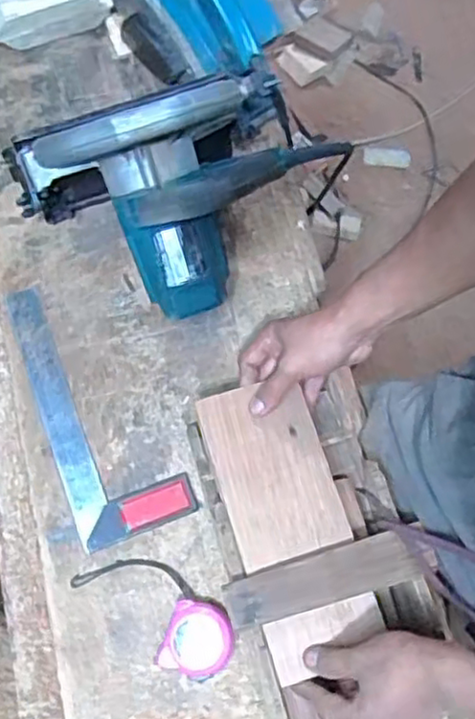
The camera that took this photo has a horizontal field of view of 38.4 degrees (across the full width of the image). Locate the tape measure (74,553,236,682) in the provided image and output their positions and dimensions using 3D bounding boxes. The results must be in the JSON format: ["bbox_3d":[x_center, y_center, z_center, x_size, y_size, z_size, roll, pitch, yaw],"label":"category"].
[{"bbox_3d":[-0.080,0.245,0.670,0.165,0.027,0.074,36,74,10],"label":"tape measure"}]

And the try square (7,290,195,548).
[{"bbox_3d":[-0.153,0.044,0.734,0.119,0.017,0.295,-21,73,-8],"label":"try square"}]

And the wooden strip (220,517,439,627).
[{"bbox_3d":[0.082,0.190,0.598,0.185,0.019,0.044,-15,72,-7],"label":"wooden strip"}]

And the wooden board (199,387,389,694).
[{"bbox_3d":[0.048,0.146,0.638,0.106,0.019,0.254,-18,73,-5],"label":"wooden board"}]

